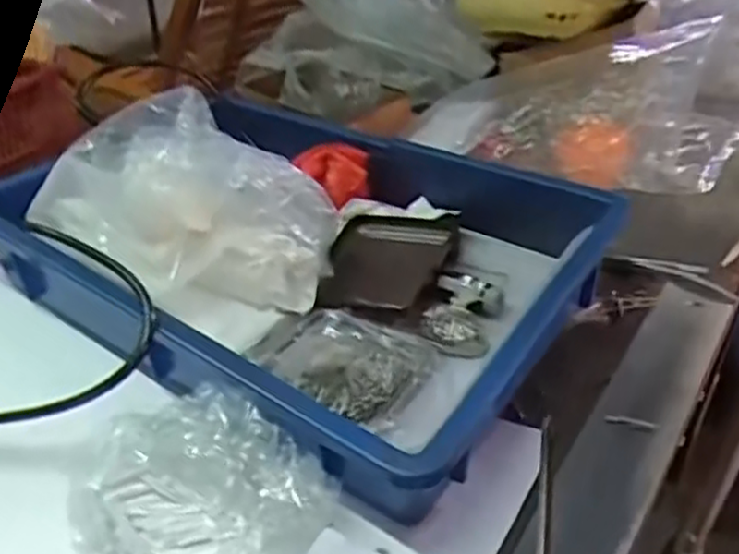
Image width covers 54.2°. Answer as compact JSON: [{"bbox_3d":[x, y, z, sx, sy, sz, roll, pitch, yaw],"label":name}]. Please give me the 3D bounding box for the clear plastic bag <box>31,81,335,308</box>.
[{"bbox_3d":[-0.137,-0.053,0.523,0.212,0.097,0.122,15,39,20],"label":"clear plastic bag"}]

